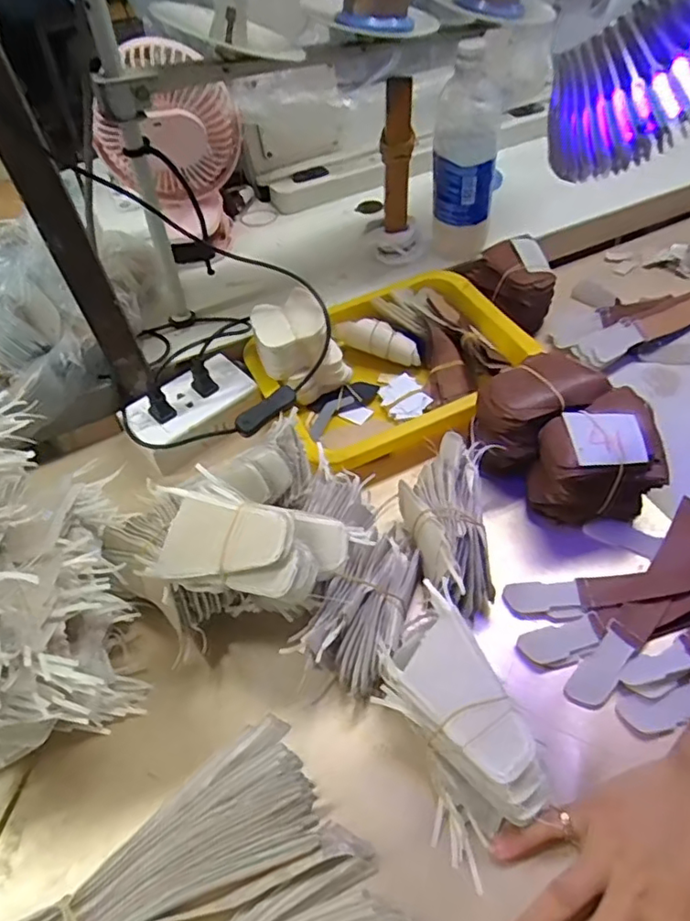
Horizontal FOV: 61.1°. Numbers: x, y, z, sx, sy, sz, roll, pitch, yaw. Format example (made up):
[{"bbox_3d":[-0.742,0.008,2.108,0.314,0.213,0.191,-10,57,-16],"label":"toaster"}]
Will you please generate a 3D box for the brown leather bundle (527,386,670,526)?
[{"bbox_3d":[0.201,-0.002,0.470,0.099,0.083,0.080,-3,51,3],"label":"brown leather bundle"}]

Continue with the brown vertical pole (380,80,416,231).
[{"bbox_3d":[0.053,-0.301,0.591,0.031,0.153,0.028,-2,52,4],"label":"brown vertical pole"}]

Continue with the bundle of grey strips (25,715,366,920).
[{"bbox_3d":[-0.109,0.252,0.347,0.208,0.024,0.087,-30,55,-17],"label":"bundle of grey strips"}]

